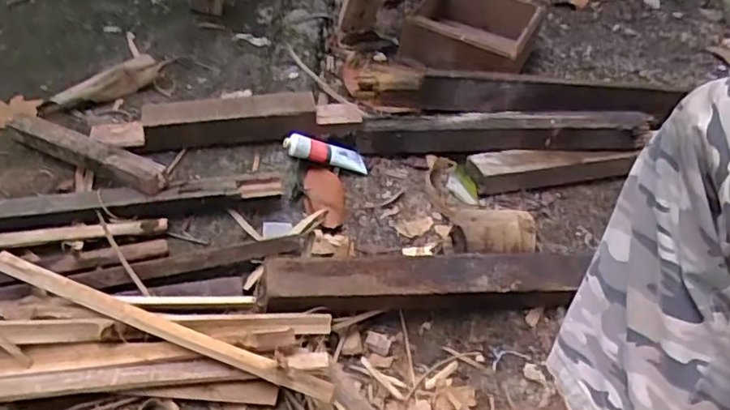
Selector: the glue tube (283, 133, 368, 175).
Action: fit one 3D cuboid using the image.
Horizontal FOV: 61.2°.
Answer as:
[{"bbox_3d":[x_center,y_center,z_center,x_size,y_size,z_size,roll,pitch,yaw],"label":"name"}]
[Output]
[{"bbox_3d":[-0.057,-0.081,0.959,0.139,0.033,0.030,15,41,-28],"label":"glue tube"}]

